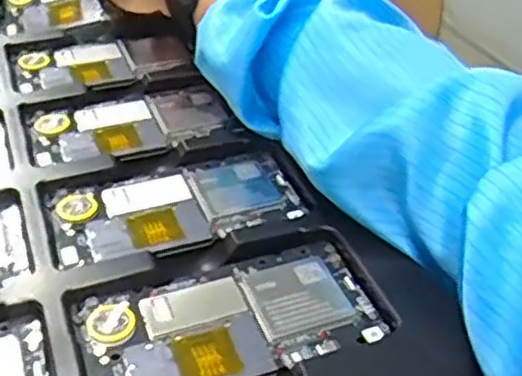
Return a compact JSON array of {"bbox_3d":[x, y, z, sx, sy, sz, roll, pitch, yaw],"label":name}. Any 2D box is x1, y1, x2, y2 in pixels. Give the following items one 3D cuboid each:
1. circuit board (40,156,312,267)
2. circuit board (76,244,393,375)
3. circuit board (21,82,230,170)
[{"bbox_3d":[-0.043,0.009,0.364,0.125,0.014,0.068,-18,42,-16],"label":"circuit board"},{"bbox_3d":[-0.012,0.057,0.305,0.124,0.005,0.062,-13,40,-18],"label":"circuit board"},{"bbox_3d":[-0.077,-0.039,0.418,0.112,0.005,0.064,-17,42,-15],"label":"circuit board"}]

